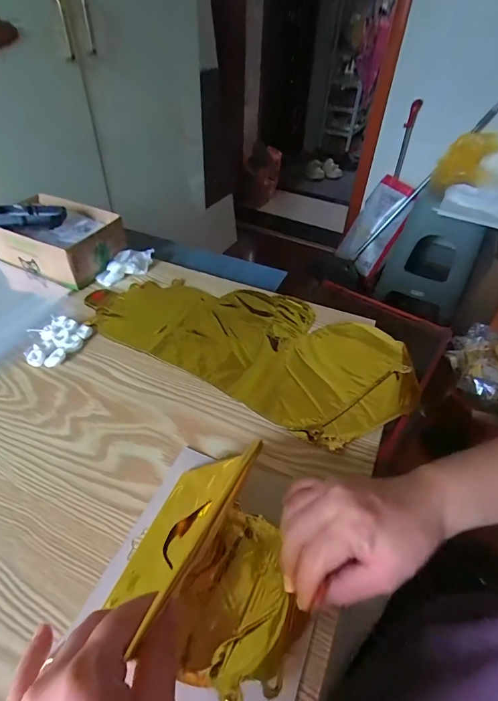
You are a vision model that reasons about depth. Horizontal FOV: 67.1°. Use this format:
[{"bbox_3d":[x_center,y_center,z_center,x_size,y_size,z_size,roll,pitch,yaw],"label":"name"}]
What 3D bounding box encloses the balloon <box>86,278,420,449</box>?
[{"bbox_3d":[-0.004,-0.024,0.506,0.430,0.008,0.200,25,48,21],"label":"balloon"}]

